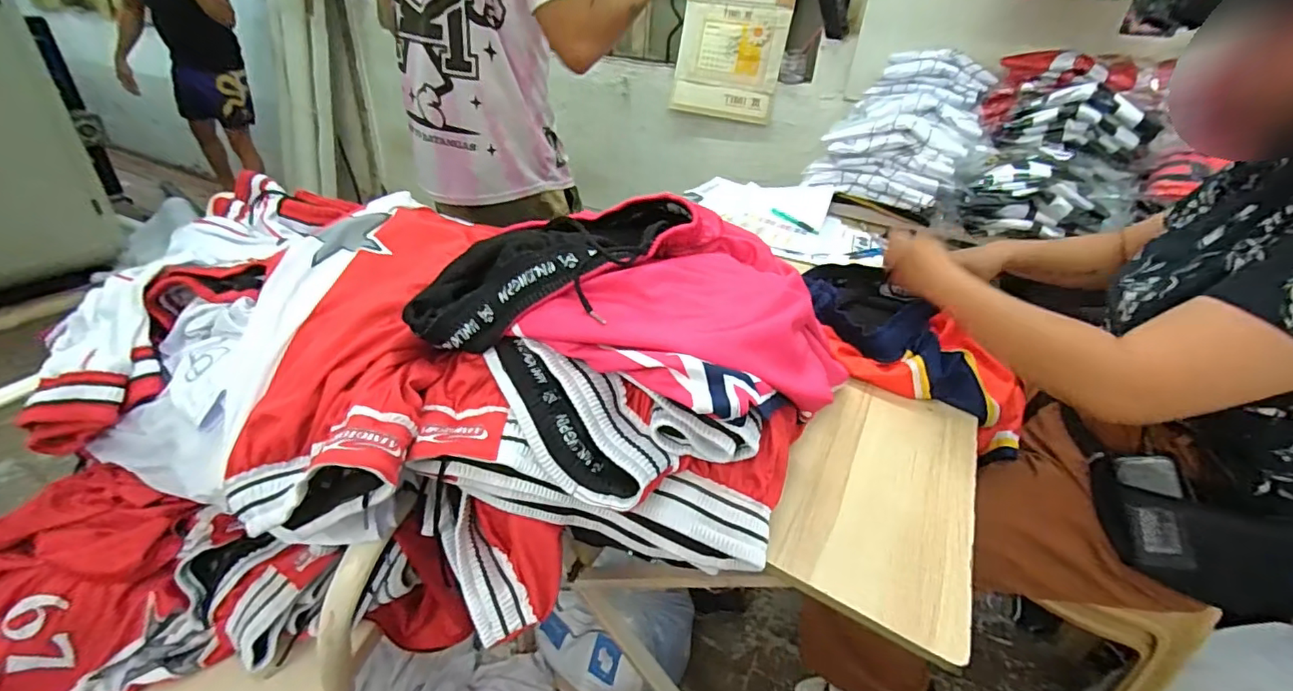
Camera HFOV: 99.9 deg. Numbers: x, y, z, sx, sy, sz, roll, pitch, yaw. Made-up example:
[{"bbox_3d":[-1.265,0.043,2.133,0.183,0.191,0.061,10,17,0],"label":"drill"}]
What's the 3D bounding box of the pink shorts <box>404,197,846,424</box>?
[{"bbox_3d":[0.005,-0.056,0.528,0.356,0.115,0.277,13,34,13],"label":"pink shorts"}]

